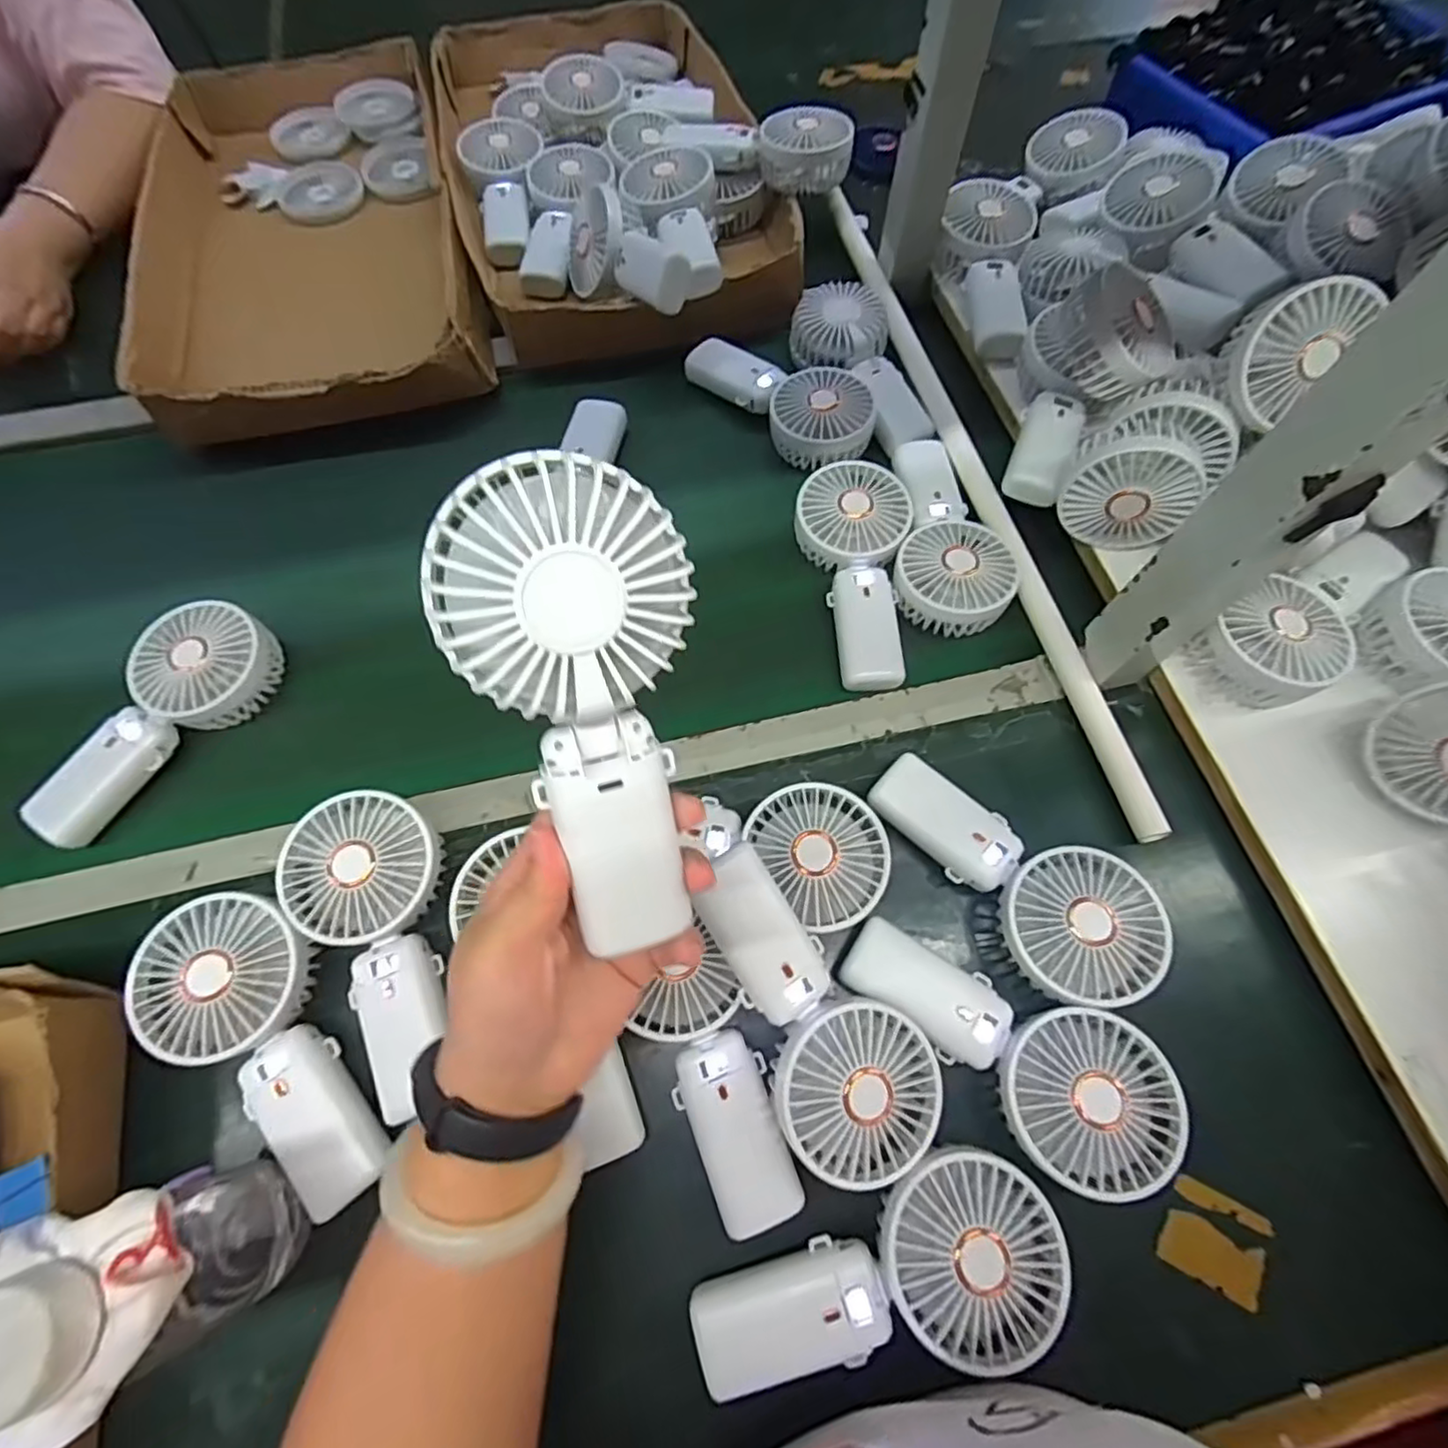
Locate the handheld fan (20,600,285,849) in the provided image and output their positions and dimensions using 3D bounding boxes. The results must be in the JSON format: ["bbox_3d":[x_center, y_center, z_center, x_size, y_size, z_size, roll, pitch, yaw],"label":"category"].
[{"bbox_3d":[-0.396,-0.006,0.459,0.071,0.050,0.181,32,67,18],"label":"handheld fan"}]

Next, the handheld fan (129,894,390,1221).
[{"bbox_3d":[-0.255,0.182,0.380,0.083,0.035,0.182,-37,82,-16],"label":"handheld fan"}]

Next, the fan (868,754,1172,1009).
[{"bbox_3d":[0.175,0.088,0.413,0.083,0.034,0.180,-39,67,-17],"label":"fan"}]

